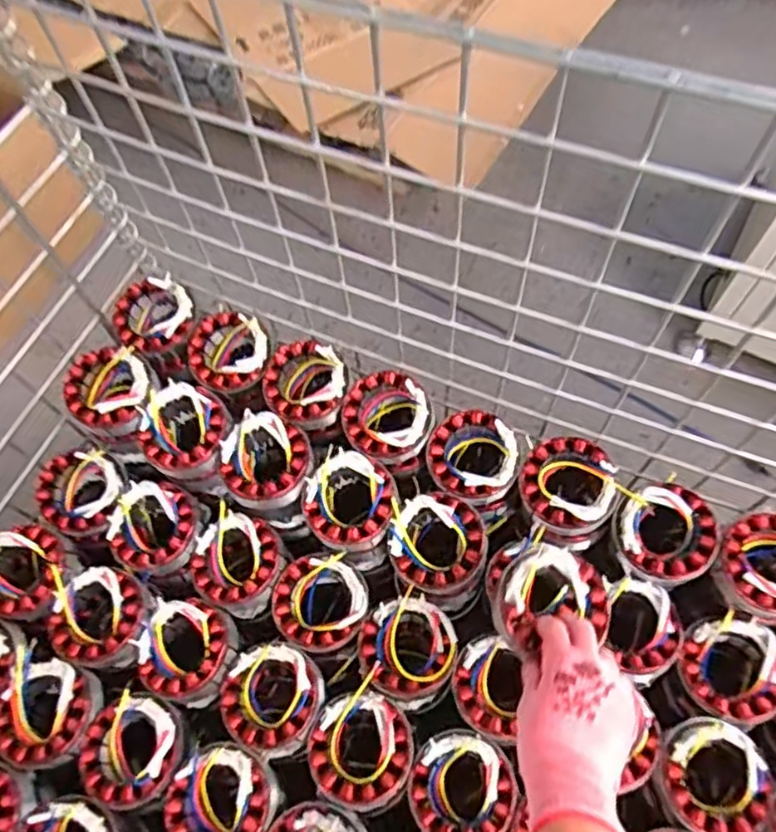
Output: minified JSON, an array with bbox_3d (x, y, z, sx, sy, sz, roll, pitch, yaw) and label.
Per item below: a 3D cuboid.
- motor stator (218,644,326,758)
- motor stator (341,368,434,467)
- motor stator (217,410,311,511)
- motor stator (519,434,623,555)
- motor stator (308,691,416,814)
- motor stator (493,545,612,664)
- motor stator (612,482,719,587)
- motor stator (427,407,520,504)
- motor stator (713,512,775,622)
[{"bbox_3d":[-0.103,0.247,0.587,0.084,0.044,0.086,27,68,14],"label":"motor stator"},{"bbox_3d":[0.001,0.000,0.650,0.085,0.046,0.083,-1,64,2],"label":"motor stator"},{"bbox_3d":[-0.115,0.047,0.641,0.084,0.058,0.084,-1,64,2],"label":"motor stator"},{"bbox_3d":[0.166,0.070,0.623,0.086,0.072,0.084,-1,64,2],"label":"motor stator"},{"bbox_3d":[-0.022,0.288,0.575,0.086,0.054,0.088,-1,64,2],"label":"motor stator"},{"bbox_3d":[0.122,0.146,0.526,0.082,0.032,0.083,32,82,-4],"label":"motor stator"},{"bbox_3d":[0.248,0.107,0.601,0.084,0.055,0.086,-1,64,2],"label":"motor stator"},{"bbox_3d":[0.080,0.043,0.638,0.086,0.050,0.086,-1,64,2],"label":"motor stator"},{"bbox_3d":[0.329,0.134,0.582,0.087,0.050,0.089,-1,64,2],"label":"motor stator"}]

